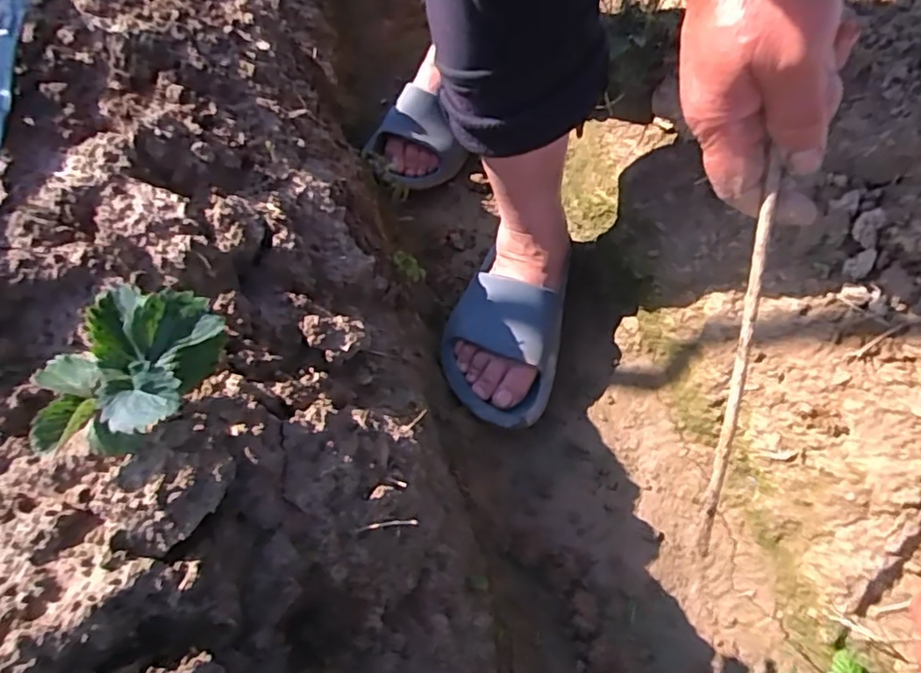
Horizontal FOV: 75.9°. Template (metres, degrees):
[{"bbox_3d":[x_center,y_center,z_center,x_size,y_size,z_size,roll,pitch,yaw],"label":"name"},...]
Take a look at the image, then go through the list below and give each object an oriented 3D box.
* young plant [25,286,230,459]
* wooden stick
[{"bbox_3d":[-0.160,0.021,0.283,0.075,0.063,0.079,2,59,-3],"label":"young plant"},{"bbox_3d":[0.151,0.024,0.323,0.007,0.222,0.008,0,19,-4],"label":"wooden stick"}]

